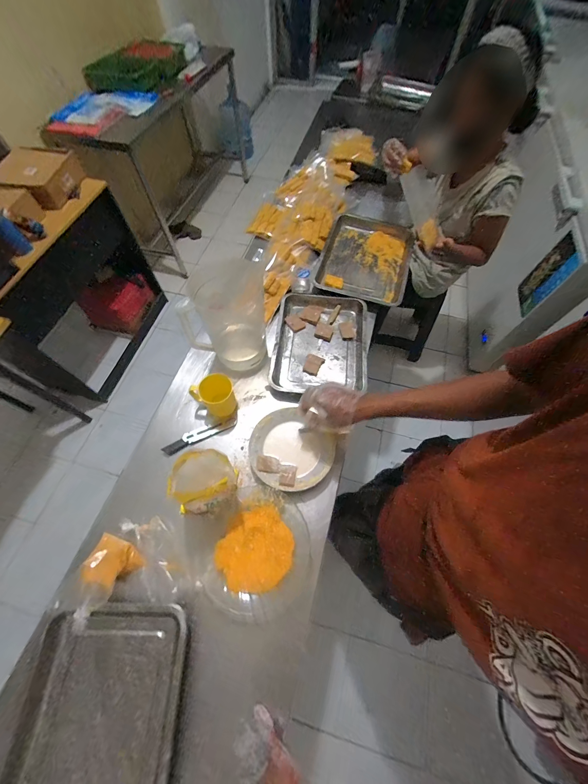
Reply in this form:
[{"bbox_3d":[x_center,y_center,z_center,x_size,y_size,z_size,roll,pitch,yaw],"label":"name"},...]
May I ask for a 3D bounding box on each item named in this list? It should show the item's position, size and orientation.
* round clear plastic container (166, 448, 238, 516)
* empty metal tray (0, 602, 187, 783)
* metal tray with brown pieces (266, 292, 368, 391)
[{"bbox_3d":[-0.175,0.186,0.598,0.097,0.168,0.105,0,63,0],"label":"round clear plastic container"},{"bbox_3d":[-0.327,0.559,0.481,0.263,0.032,0.347,0,63,0],"label":"empty metal tray"},{"bbox_3d":[0.074,-0.142,0.845,0.264,0.032,0.342,6,63,3],"label":"metal tray with brown pieces"}]

